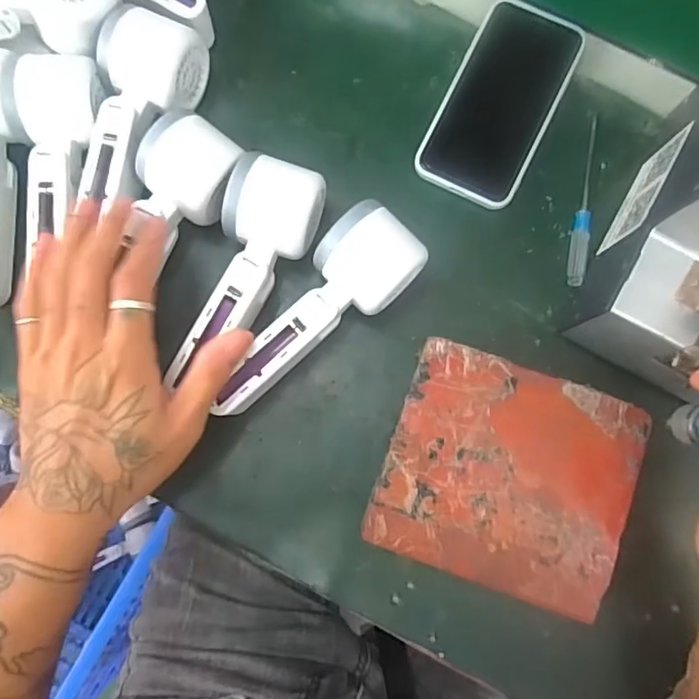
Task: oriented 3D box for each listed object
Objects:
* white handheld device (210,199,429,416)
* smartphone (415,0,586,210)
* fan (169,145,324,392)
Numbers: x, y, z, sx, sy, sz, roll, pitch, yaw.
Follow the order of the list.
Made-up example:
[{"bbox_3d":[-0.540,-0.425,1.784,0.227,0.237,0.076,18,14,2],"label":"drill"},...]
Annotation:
[{"bbox_3d":[-0.023,-0.020,0.361,0.054,0.050,0.157,44,83,5],"label":"white handheld device"},{"bbox_3d":[0.109,-0.176,0.399,0.075,0.012,0.149,26,88,7],"label":"smartphone"},{"bbox_3d":[-0.068,-0.050,0.359,0.053,0.043,0.148,25,87,2],"label":"fan"}]

